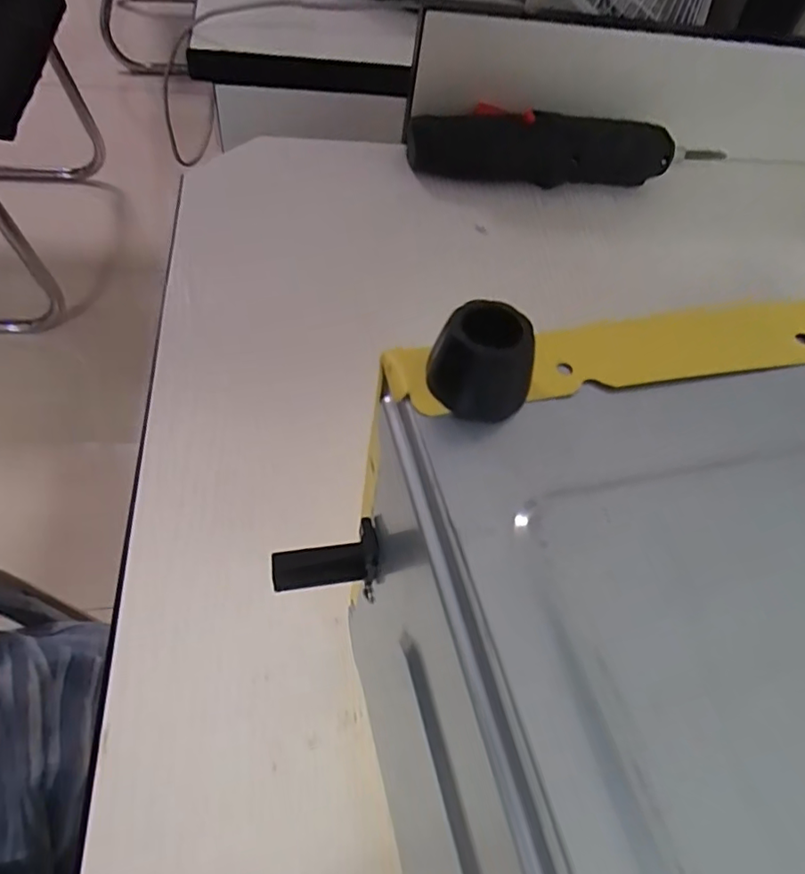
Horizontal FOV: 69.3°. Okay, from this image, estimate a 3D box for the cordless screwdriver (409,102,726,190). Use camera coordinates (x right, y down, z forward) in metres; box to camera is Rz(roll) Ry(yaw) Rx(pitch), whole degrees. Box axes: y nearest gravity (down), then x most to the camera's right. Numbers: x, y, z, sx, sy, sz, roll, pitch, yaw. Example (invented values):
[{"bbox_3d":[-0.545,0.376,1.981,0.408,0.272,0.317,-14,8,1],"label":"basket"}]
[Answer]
[{"bbox_3d":[0.119,-0.209,0.424,0.228,0.038,0.047,0,58,-8],"label":"cordless screwdriver"}]

